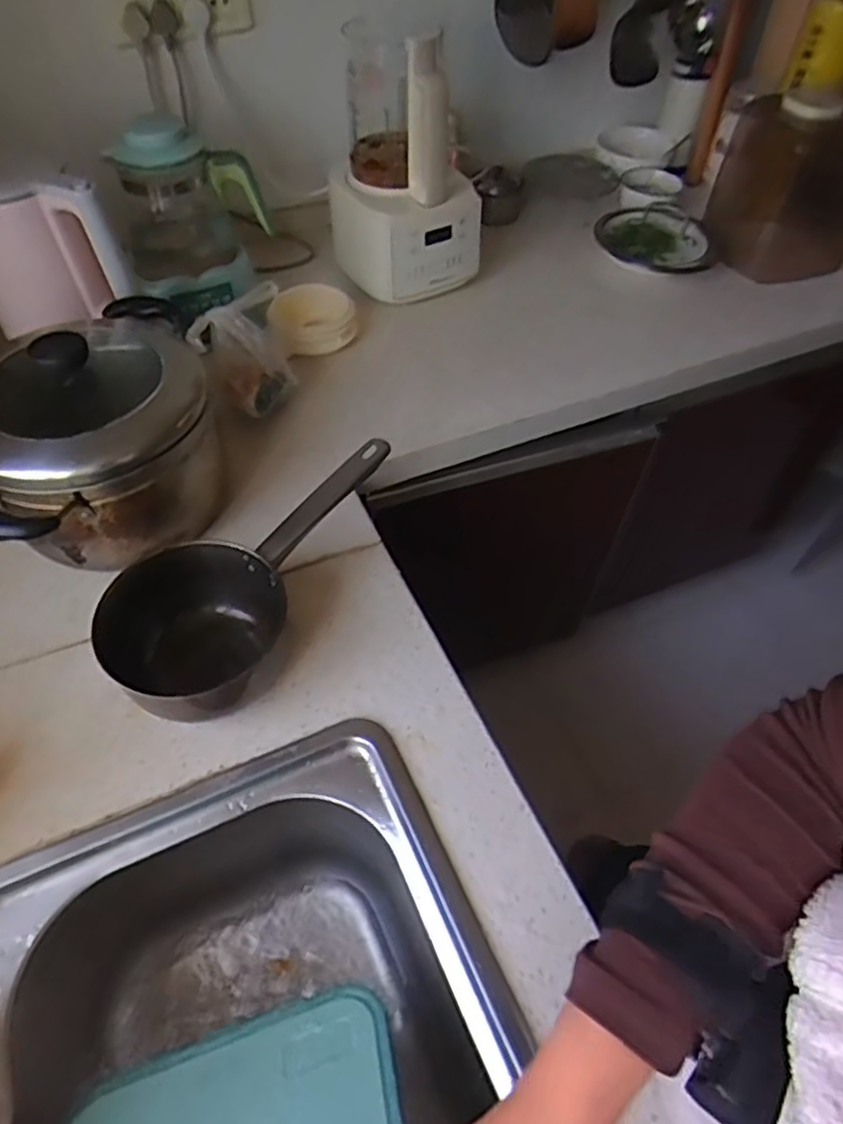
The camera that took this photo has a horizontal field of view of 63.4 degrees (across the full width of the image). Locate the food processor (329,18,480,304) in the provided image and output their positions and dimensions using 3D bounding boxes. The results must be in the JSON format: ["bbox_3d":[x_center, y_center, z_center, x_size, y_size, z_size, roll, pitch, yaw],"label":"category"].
[{"bbox_3d":[-0.025,-0.559,0.987,0.213,0.311,0.228,-4,53,-4],"label":"food processor"}]

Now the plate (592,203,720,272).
[{"bbox_3d":[0.387,-0.542,1.119,0.195,0.043,0.175,31,58,20],"label":"plate"}]

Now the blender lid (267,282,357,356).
[{"bbox_3d":[-0.152,-0.342,0.962,0.122,0.044,0.114,0,52,0],"label":"blender lid"}]

